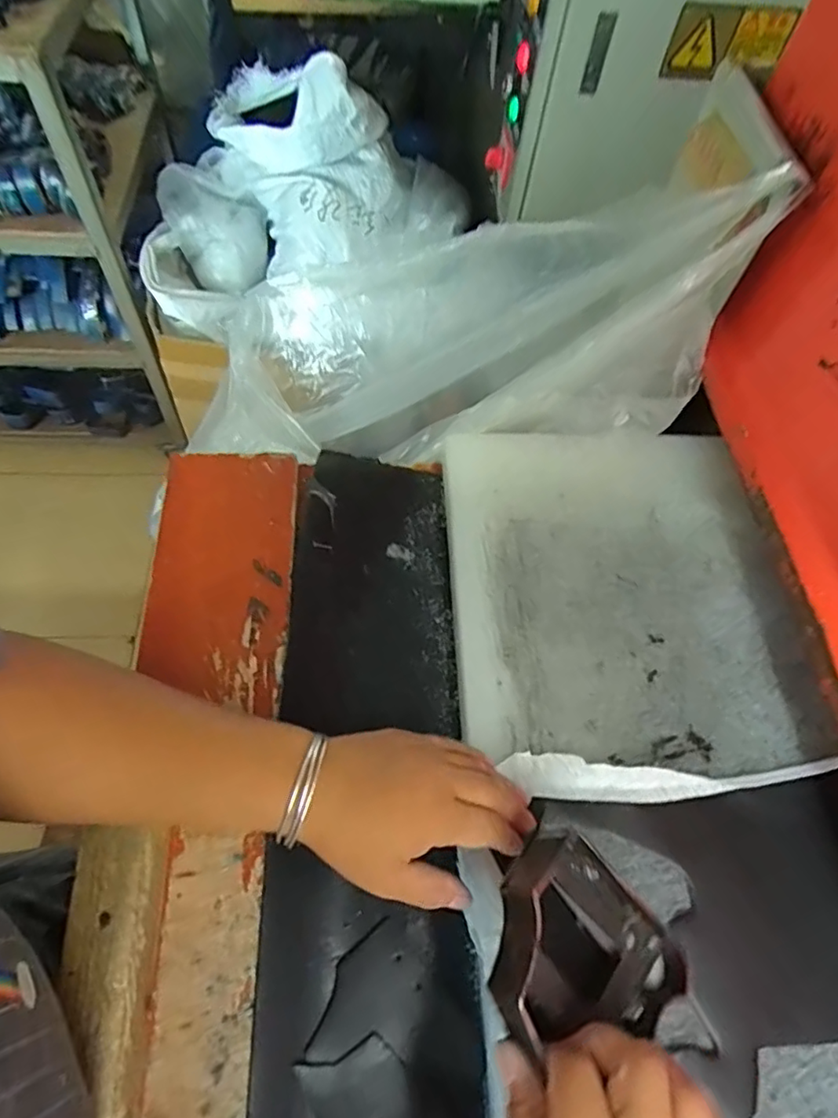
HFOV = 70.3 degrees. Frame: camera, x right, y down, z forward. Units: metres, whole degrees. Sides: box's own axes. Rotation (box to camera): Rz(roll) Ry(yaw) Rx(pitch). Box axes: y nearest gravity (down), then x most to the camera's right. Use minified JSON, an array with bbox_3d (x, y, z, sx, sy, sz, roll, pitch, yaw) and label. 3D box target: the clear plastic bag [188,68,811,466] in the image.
[{"bbox_3d":[0.031,-0.242,0.626,0.609,0.150,0.245,-2,56,33],"label":"clear plastic bag"}]

